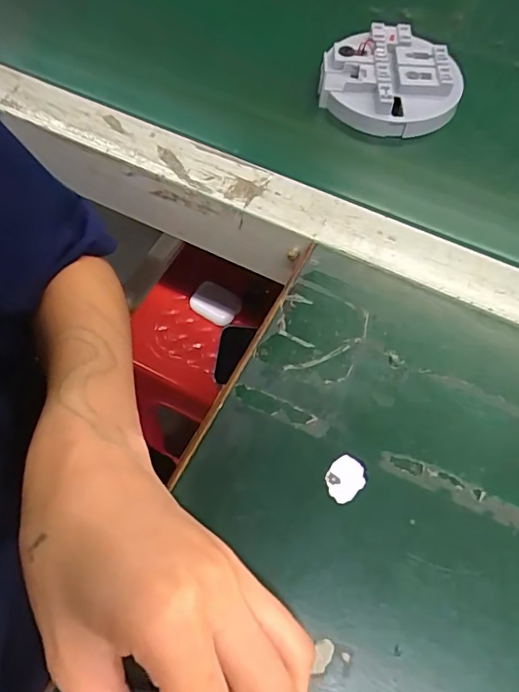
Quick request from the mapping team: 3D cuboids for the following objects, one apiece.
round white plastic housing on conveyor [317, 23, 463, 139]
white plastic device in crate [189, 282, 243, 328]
[{"bbox_3d":[0.097,-0.195,0.363,0.096,0.028,0.090,-1,61,1],"label":"round white plastic housing on conveyor"},{"bbox_3d":[-0.051,-0.050,0.599,0.059,0.028,0.038,28,65,16],"label":"white plastic device in crate"}]

